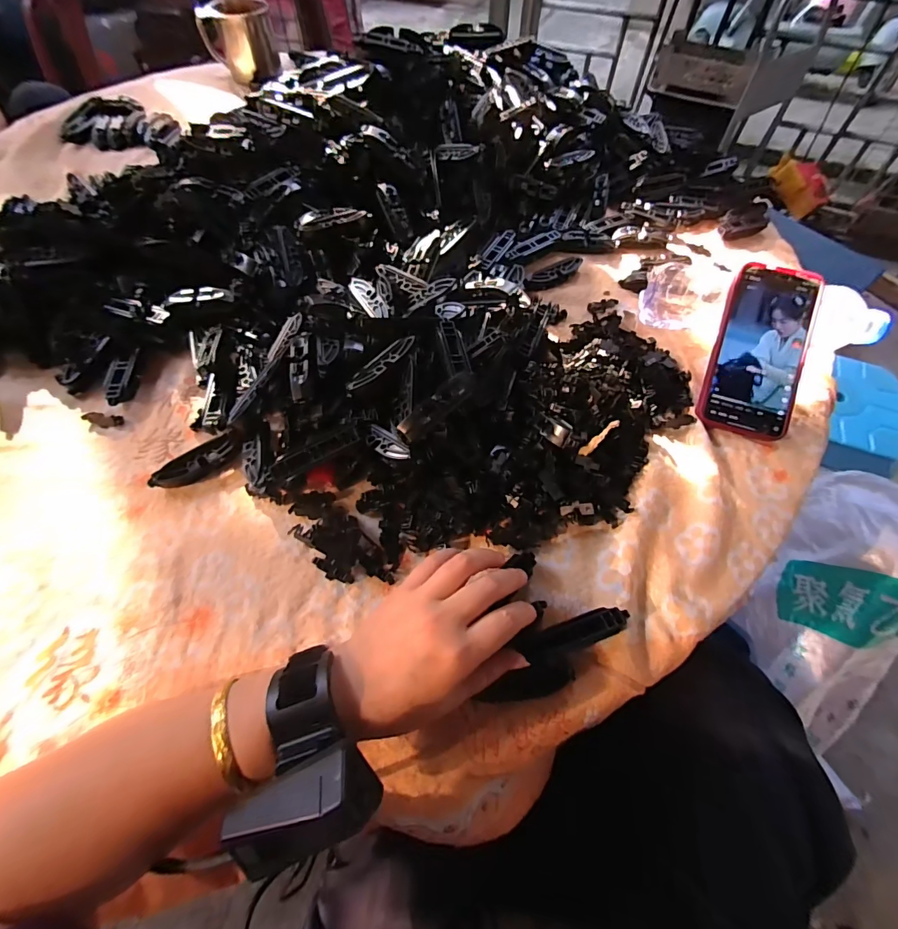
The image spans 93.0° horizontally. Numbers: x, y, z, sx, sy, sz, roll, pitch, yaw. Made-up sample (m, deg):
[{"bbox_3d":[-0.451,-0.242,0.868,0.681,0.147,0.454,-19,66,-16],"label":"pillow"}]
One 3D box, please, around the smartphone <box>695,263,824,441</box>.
[{"bbox_3d":[0.288,-0.106,0.393,0.078,0.009,0.161,17,88,9],"label":"smartphone"}]

